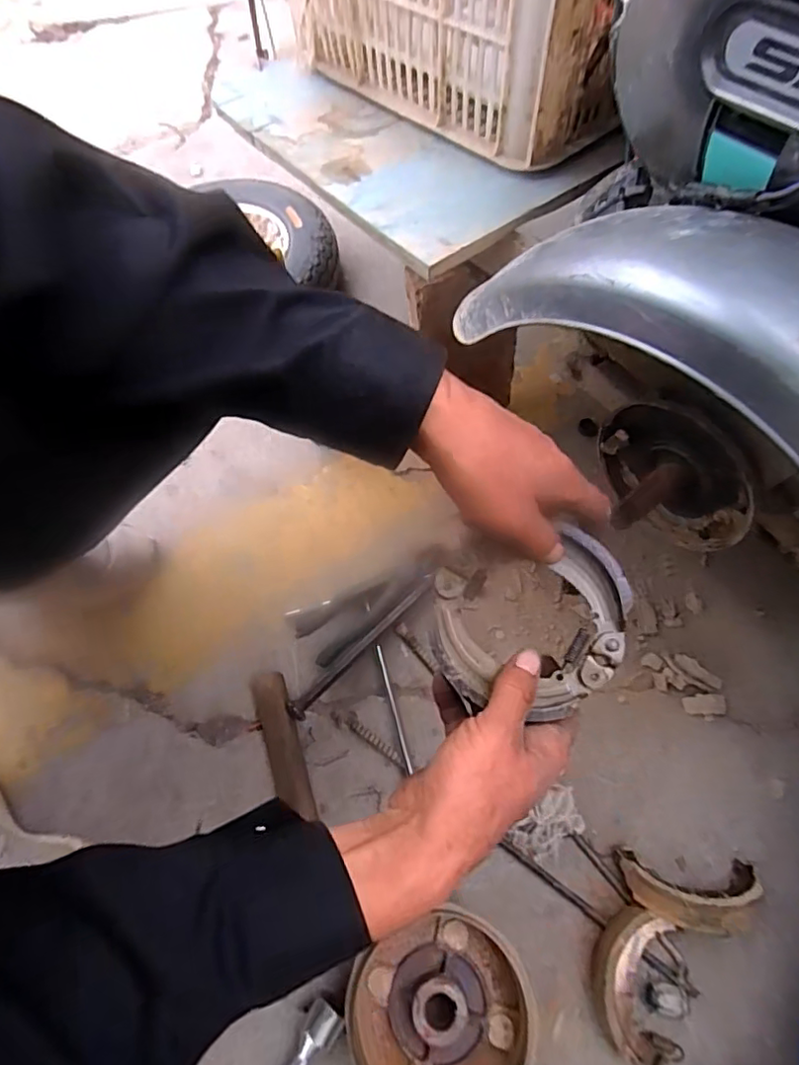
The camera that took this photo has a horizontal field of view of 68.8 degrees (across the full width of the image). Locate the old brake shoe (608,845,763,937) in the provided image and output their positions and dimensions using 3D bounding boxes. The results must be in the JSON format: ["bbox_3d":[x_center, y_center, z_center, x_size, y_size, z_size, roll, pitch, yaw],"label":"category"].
[{"bbox_3d":[0.249,0.304,0.493,0.112,0.053,0.051,5,68,5],"label":"old brake shoe"}]

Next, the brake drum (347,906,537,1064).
[{"bbox_3d":[0.033,0.377,0.466,0.138,0.064,0.135,-28,69,-9],"label":"brake drum"}]

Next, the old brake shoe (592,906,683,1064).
[{"bbox_3d":[0.194,0.372,0.475,0.064,0.025,0.110,3,68,4],"label":"old brake shoe"}]

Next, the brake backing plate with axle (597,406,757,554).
[{"bbox_3d":[0.207,-0.033,0.477,0.065,0.122,0.135,-38,71,-13],"label":"brake backing plate with axle"}]

